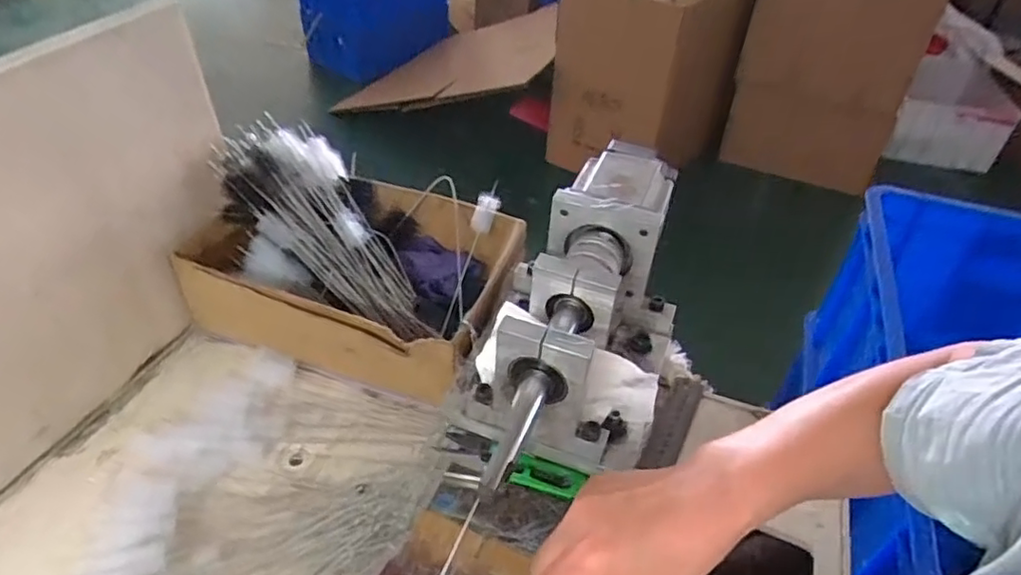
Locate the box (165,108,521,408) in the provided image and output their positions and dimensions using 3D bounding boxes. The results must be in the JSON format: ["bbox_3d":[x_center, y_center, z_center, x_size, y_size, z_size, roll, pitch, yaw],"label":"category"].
[{"bbox_3d":[-0.150,-0.026,0.589,0.281,0.149,0.198,12,41,10],"label":"box"}]

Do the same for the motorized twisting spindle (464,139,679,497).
[{"bbox_3d":[0.061,0.007,0.487,0.140,0.120,0.262,11,41,9],"label":"motorized twisting spindle"}]

